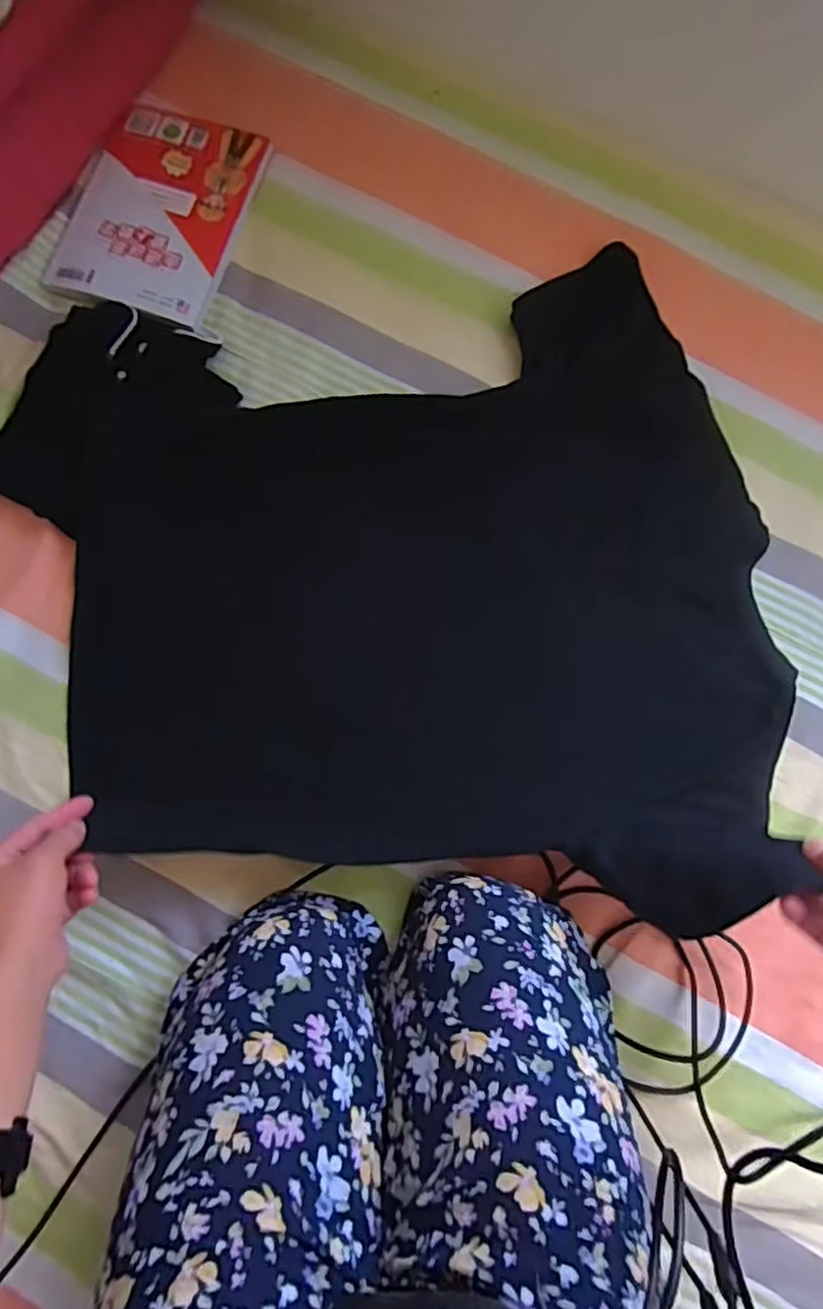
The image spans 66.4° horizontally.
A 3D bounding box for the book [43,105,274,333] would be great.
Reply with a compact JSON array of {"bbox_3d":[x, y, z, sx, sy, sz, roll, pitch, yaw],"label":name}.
[{"bbox_3d":[-0.266,-0.471,0.663,0.174,0.010,0.240,18,80,0],"label":"book"}]

